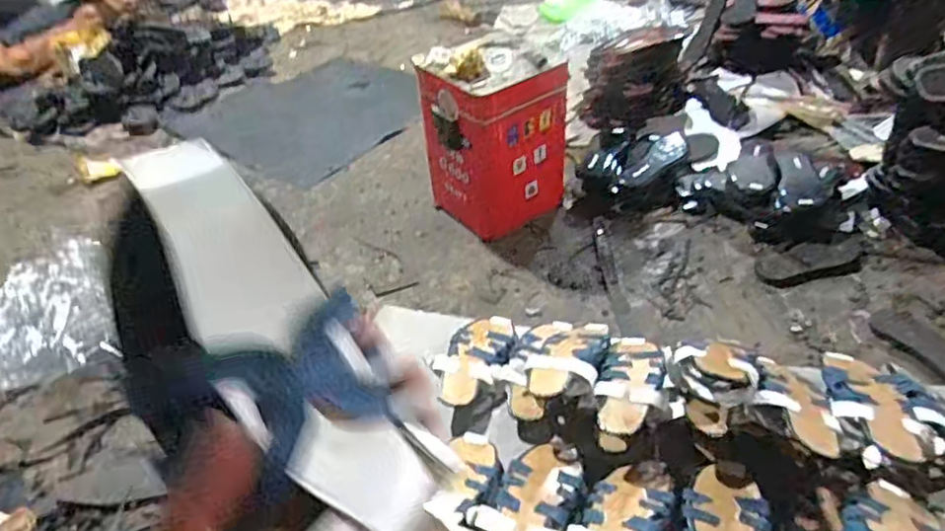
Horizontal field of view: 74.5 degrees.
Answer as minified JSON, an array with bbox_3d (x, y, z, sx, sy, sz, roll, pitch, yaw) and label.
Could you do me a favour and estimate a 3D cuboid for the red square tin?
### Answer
[{"bbox_3d":[0.058,-0.264,1.349,0.256,0.362,0.220,-23,42,-20],"label":"red square tin"}]

